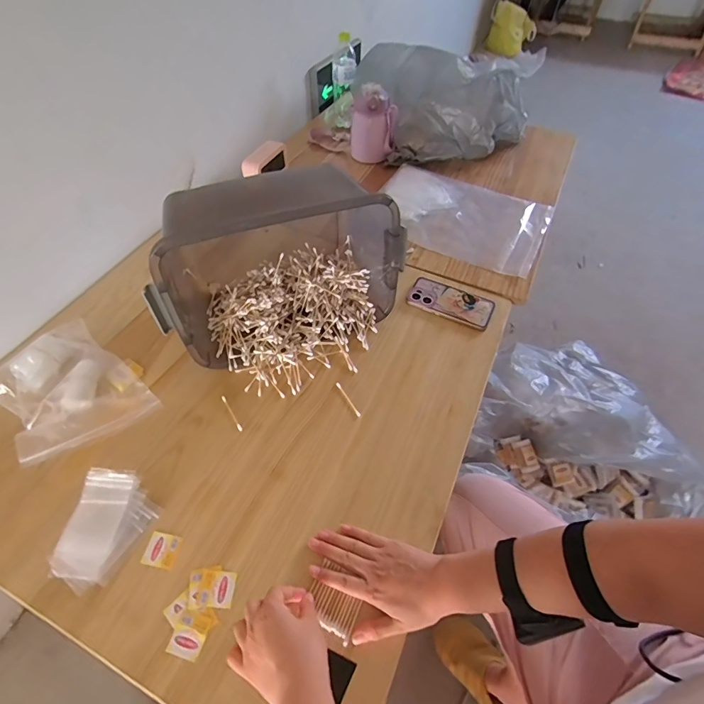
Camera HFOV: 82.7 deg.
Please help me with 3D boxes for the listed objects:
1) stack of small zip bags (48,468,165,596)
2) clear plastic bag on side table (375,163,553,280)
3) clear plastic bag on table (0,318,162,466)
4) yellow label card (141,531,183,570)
[{"bbox_3d":[-0.330,0.232,0.532,0.109,0.013,0.139,12,54,9],"label":"stack of small zip bags"},{"bbox_3d":[0.255,-0.342,0.967,0.404,0.019,0.303,25,57,18],"label":"clear plastic bag on side table"},{"bbox_3d":[-0.463,0.055,0.638,0.253,0.049,0.180,36,61,24],"label":"clear plastic bag on table"},{"bbox_3d":[-0.251,0.261,0.528,0.042,0.004,0.040,9,53,7],"label":"yellow label card"}]

